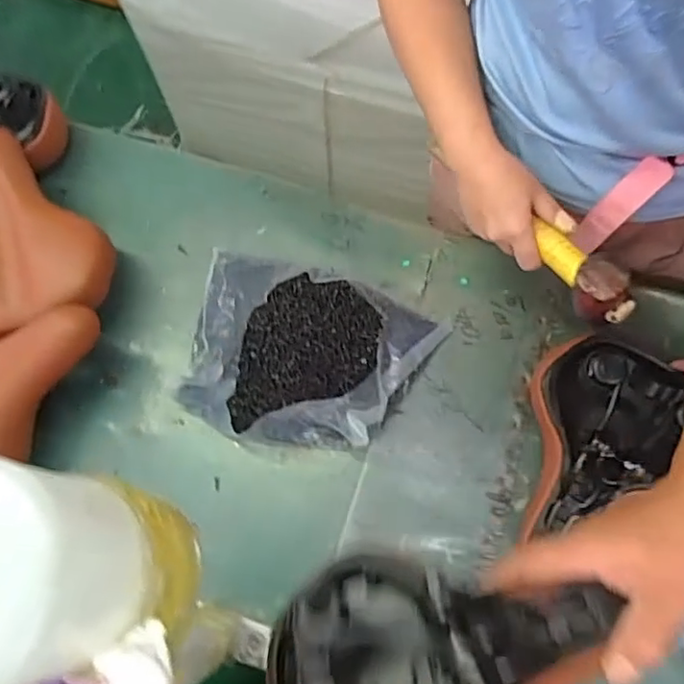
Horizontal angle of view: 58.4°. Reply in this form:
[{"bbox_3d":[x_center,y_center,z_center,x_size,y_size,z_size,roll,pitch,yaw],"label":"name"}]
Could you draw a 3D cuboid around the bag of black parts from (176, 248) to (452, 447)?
[{"bbox_3d":[-0.048,0.011,0.688,0.282,0.054,0.213,20,72,9],"label":"bag of black parts"}]

